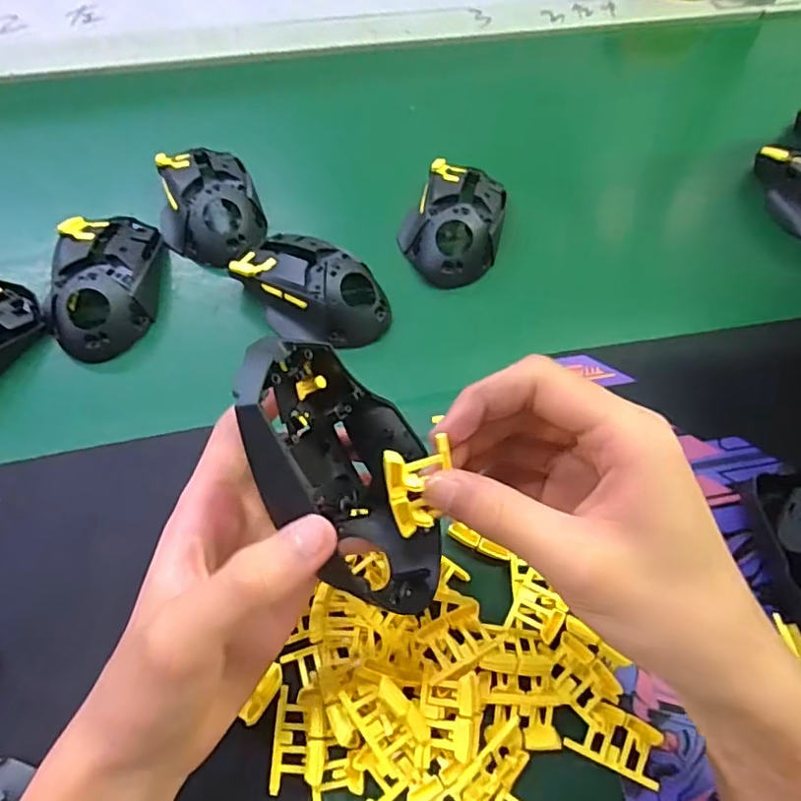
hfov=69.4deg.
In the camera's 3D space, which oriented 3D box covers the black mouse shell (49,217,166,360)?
[{"bbox_3d":[-0.198,-0.085,0.392,0.064,0.033,0.111,-7,59,-8],"label":"black mouse shell"}]

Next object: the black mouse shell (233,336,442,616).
[{"bbox_3d":[-0.022,0.025,0.231,0.057,0.121,0.072,-27,32,6],"label":"black mouse shell"}]

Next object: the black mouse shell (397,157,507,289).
[{"bbox_3d":[0.042,-0.136,0.432,0.071,0.036,0.107,14,59,5],"label":"black mouse shell"}]

